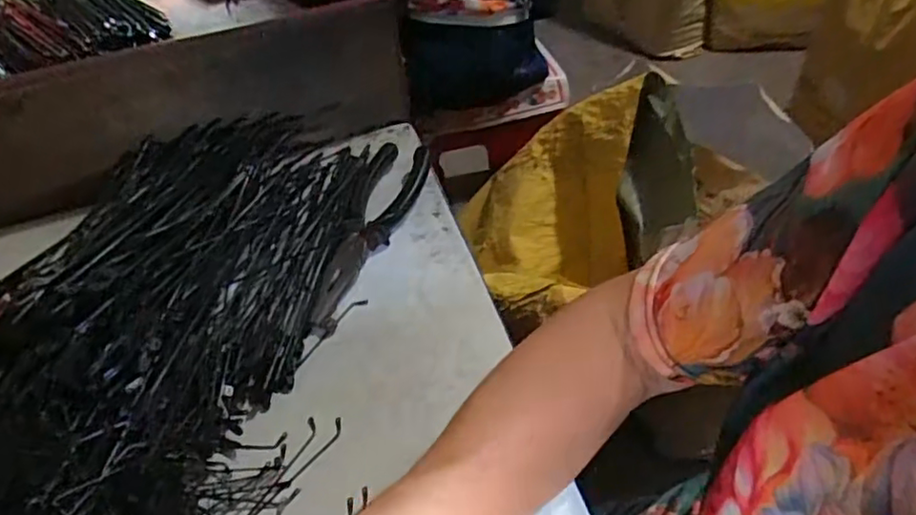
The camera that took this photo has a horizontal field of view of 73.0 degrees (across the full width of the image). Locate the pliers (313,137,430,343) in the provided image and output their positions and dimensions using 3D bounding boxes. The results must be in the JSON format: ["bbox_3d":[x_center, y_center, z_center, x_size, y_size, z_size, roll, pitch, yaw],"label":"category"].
[{"bbox_3d":[-0.071,-0.026,0.474,0.053,0.022,0.182,10,50,14],"label":"pliers"}]

